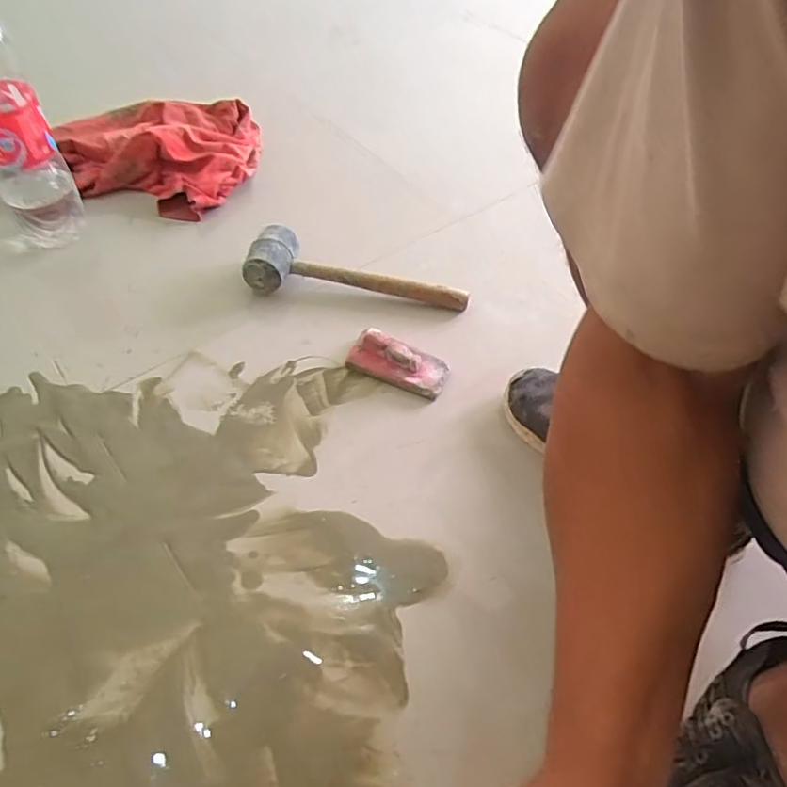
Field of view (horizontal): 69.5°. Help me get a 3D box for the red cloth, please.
[{"bbox_3d":[-0.372,-0.391,0.894,0.292,0.070,0.244,12,54,3],"label":"red cloth"}]

